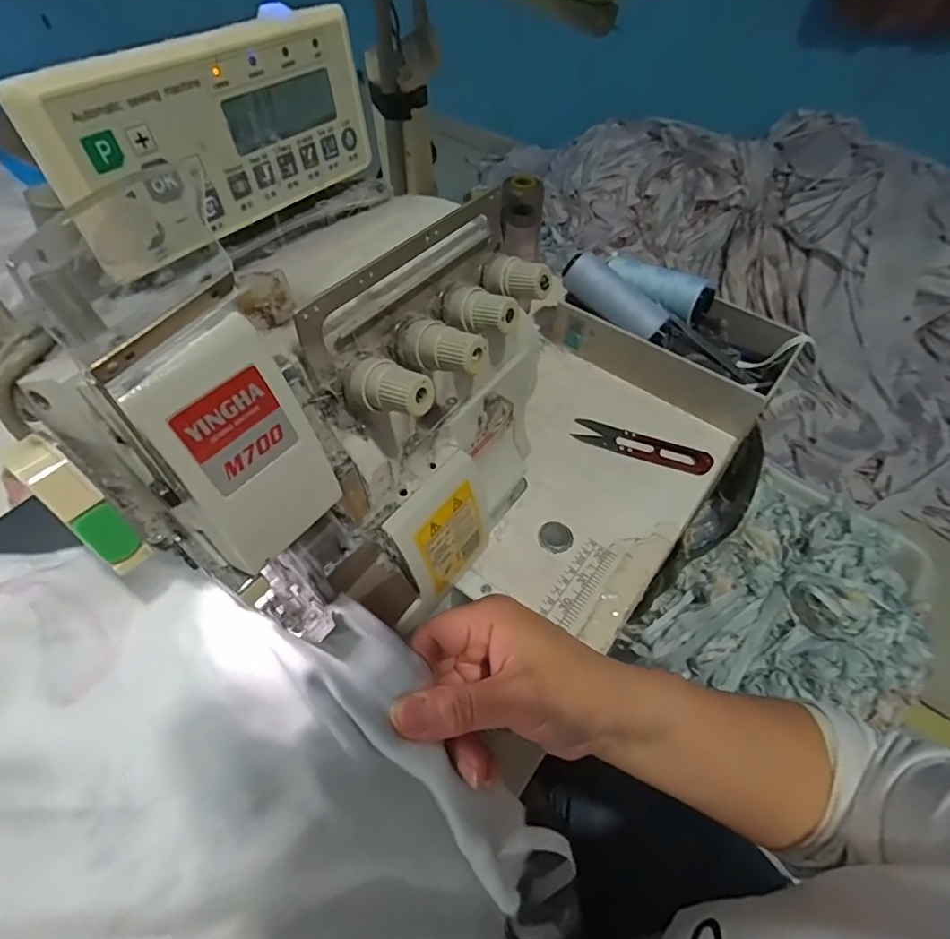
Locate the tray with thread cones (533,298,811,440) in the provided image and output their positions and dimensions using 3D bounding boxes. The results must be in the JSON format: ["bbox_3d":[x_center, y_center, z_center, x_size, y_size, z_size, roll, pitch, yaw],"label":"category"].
[{"bbox_3d":[0.186,-0.136,0.515,0.231,0.049,0.119,31,59,18],"label":"tray with thread cones"}]

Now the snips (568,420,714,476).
[{"bbox_3d":[0.146,-0.021,0.460,0.116,0.013,0.027,19,56,11],"label":"snips"}]

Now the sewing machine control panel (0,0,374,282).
[{"bbox_3d":[-0.106,-0.147,0.228,0.020,0.066,0.151,31,59,18],"label":"sewing machine control panel"}]

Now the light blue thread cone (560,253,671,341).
[{"bbox_3d":[0.131,-0.159,0.482,0.108,0.031,0.036,37,60,4],"label":"light blue thread cone"}]

